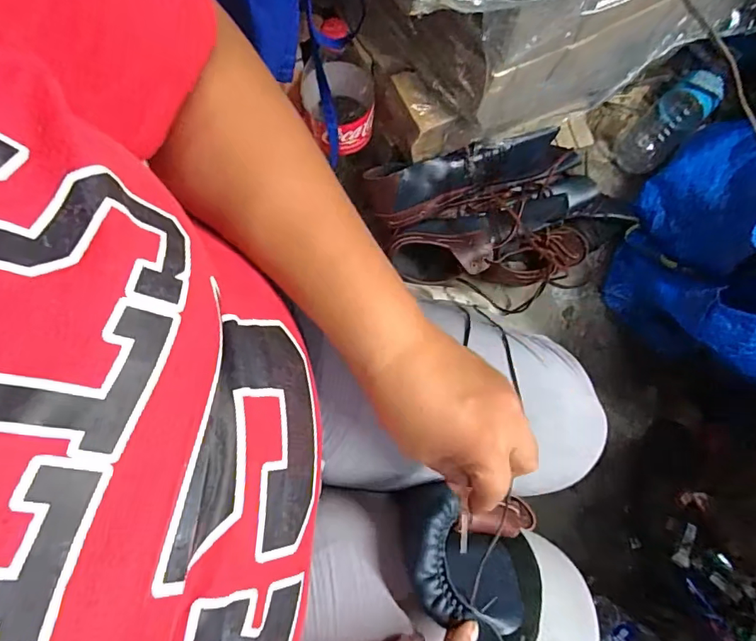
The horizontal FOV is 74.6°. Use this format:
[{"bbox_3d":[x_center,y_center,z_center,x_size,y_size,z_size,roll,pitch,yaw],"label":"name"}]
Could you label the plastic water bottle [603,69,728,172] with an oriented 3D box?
[{"bbox_3d":[0.479,-0.327,0.837,0.189,0.089,0.087,-44,81,5],"label":"plastic water bottle"}]

